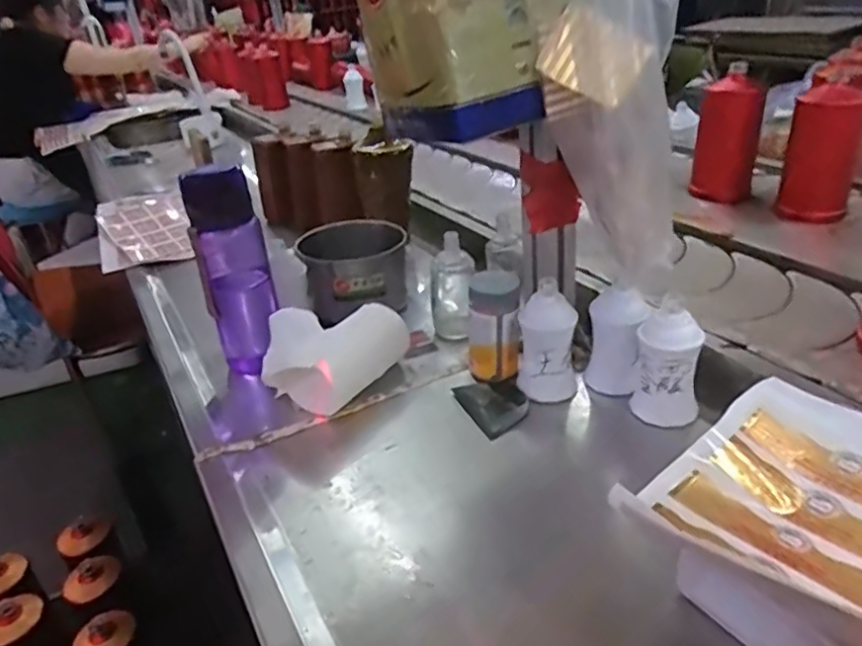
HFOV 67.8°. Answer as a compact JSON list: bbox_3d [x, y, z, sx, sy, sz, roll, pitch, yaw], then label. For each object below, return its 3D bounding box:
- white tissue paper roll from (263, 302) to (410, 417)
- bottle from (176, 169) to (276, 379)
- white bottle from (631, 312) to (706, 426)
[{"bbox_3d":[-0.110,0.035,0.685,0.102,0.085,0.148,12,35,32],"label":"white tissue paper roll"},{"bbox_3d":[-0.212,-0.053,0.698,0.072,0.223,0.057,-16,30,-14],"label":"bottle"},{"bbox_3d":[0.214,0.037,0.583,0.057,0.107,0.047,2,30,17],"label":"white bottle"}]

